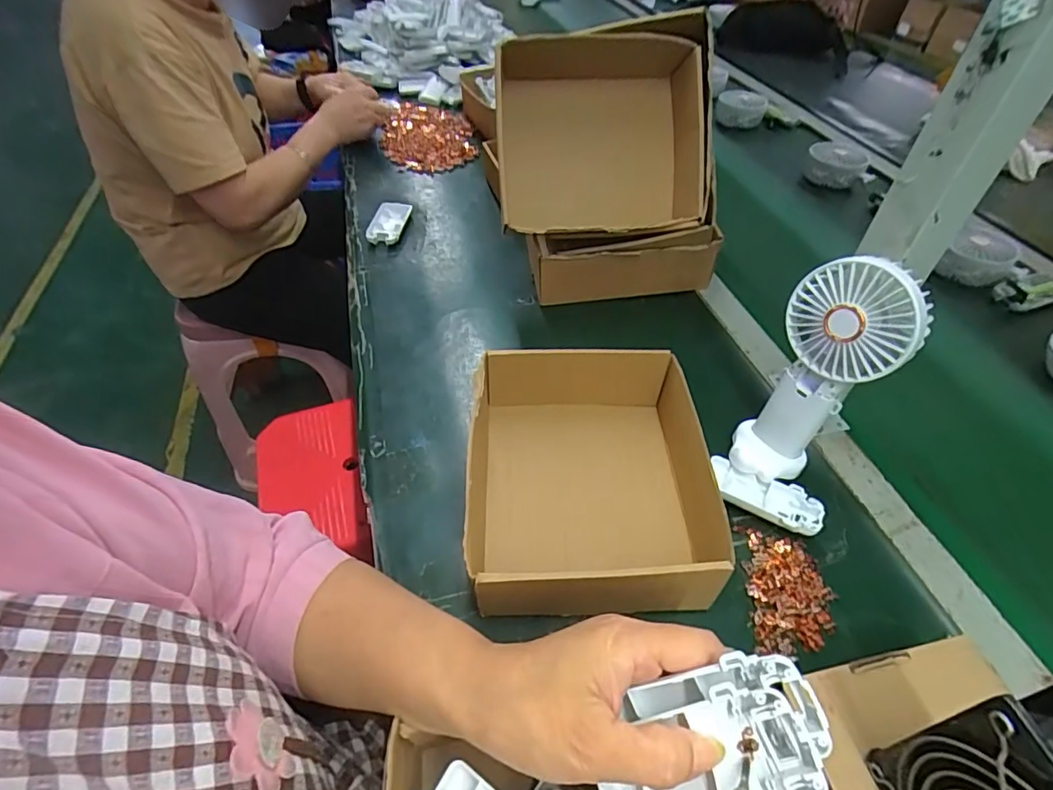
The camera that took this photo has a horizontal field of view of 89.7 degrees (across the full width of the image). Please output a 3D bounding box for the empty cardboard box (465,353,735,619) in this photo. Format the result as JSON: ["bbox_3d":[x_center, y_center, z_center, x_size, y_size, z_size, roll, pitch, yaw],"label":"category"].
[{"bbox_3d":[0.047,0.062,0.428,0.173,0.074,0.211,0,48,0],"label":"empty cardboard box"}]

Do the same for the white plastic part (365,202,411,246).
[{"bbox_3d":[-0.200,-0.249,0.760,0.049,0.015,0.091,4,48,4],"label":"white plastic part"}]

